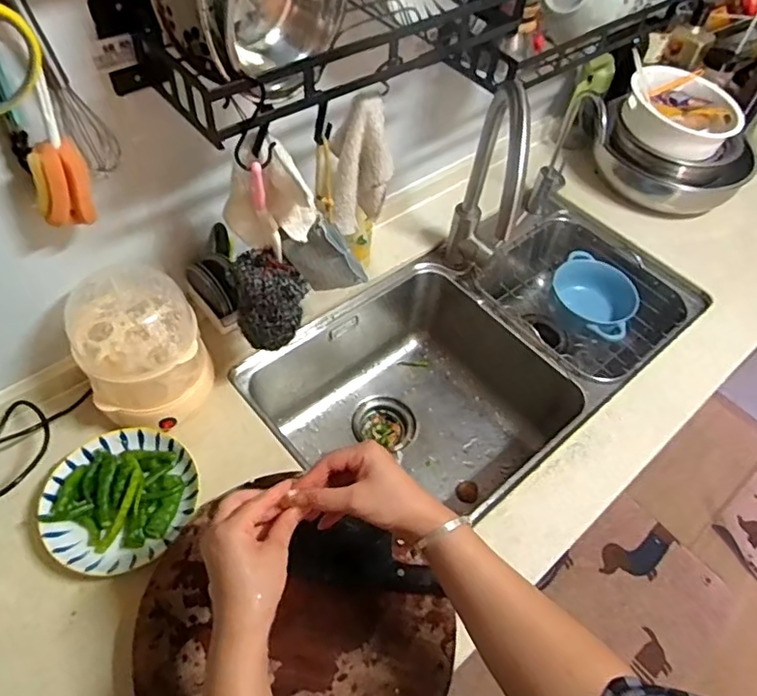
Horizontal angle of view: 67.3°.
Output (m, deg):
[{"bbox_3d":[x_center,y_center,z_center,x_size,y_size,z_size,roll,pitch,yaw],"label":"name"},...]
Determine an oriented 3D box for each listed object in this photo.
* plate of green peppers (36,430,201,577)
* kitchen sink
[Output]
[{"bbox_3d":[-0.302,0.175,0.670,0.168,0.028,0.165,2,53,-3],"label":"plate of green peppers"},{"bbox_3d":[0.166,0.031,1.002,0.707,0.217,0.416,-33,63,-25],"label":"kitchen sink"}]

